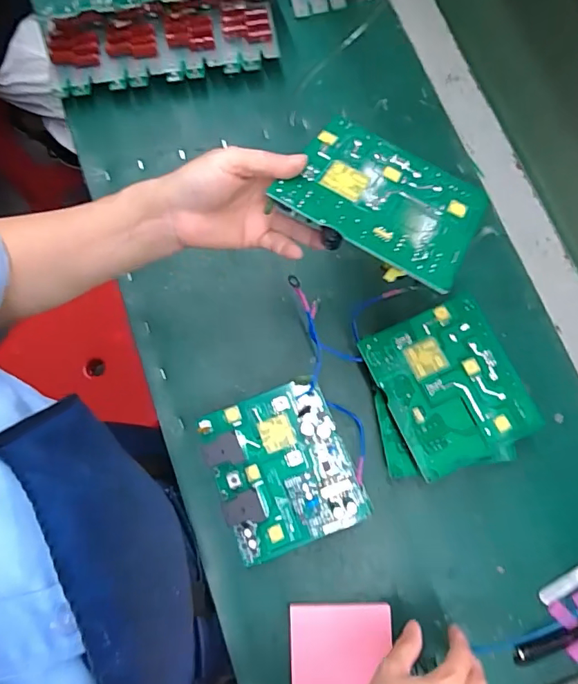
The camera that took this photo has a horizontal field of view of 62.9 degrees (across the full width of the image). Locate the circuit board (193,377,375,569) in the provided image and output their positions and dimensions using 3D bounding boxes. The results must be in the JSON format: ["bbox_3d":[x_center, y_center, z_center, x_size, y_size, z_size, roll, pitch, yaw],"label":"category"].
[{"bbox_3d":[-0.004,0.113,0.420,0.120,0.051,0.137,-21,78,-5],"label":"circuit board"}]

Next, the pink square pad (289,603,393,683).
[{"bbox_3d":[0.044,0.272,0.404,0.084,0.012,0.086,-1,77,-1],"label":"pink square pad"}]

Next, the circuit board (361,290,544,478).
[{"bbox_3d":[0.141,0.036,0.414,0.115,0.009,0.130,-25,78,-5],"label":"circuit board"}]

